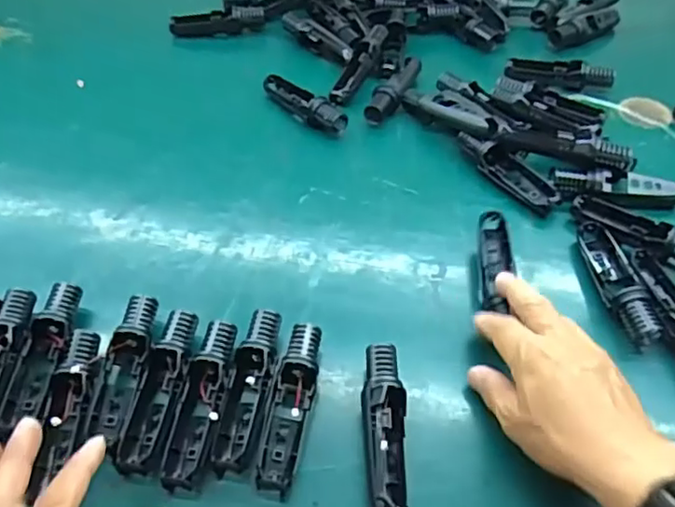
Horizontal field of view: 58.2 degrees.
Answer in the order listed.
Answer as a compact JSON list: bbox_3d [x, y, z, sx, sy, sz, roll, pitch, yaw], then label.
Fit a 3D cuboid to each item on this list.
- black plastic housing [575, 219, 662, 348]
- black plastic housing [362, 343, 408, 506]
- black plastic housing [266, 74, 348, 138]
[{"bbox_3d":[0.233,0.023,0.506,0.034,0.031,0.128,-2,48,-1],"label":"black plastic housing"},{"bbox_3d":[0.033,0.120,0.416,0.030,0.032,0.121,2,48,2],"label":"black plastic housing"},{"bbox_3d":[-0.038,-0.169,0.676,0.030,0.032,0.124,-34,56,-26],"label":"black plastic housing"}]

